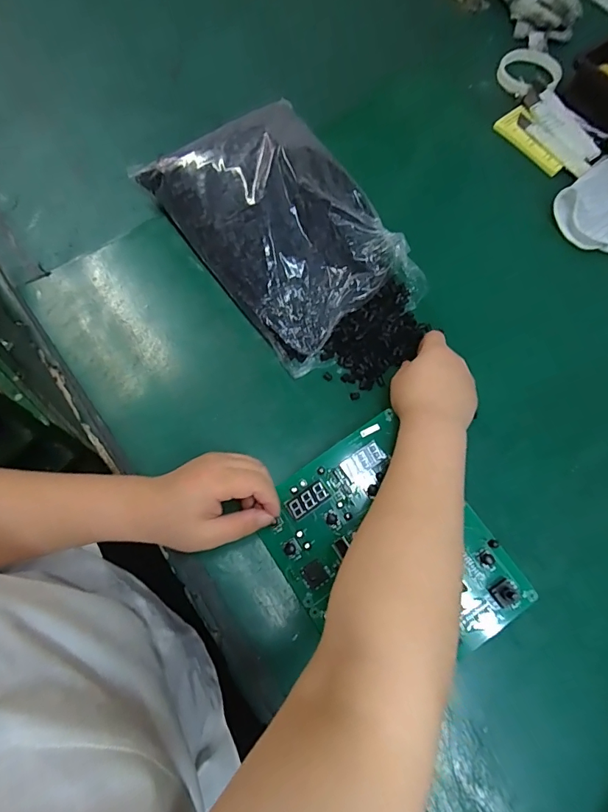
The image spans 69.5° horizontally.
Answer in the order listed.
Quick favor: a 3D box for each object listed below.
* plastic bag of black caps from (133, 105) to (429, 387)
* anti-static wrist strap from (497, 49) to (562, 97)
[{"bbox_3d":[-0.023,-0.196,0.470,0.181,0.078,0.287,-36,75,-15],"label":"plastic bag of black caps"},{"bbox_3d":[0.320,-0.479,0.628,0.082,0.017,0.089,1,69,-3],"label":"anti-static wrist strap"}]

